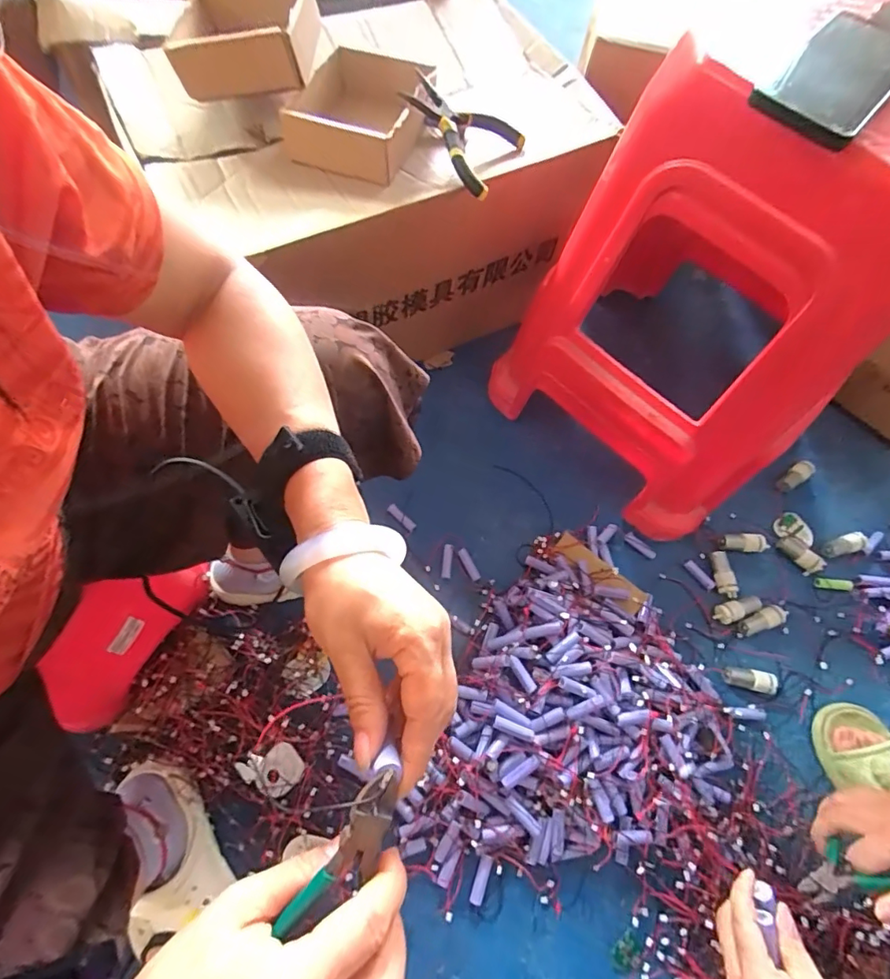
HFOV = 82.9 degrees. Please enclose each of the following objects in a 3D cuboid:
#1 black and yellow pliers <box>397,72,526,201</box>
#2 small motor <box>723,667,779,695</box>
[{"bbox_3d":[0.016,-0.420,0.594,0.137,0.027,0.113,37,68,-13],"label":"black and yellow pliers"},{"bbox_3d":[0.417,0.261,0.689,0.075,0.019,0.026,9,65,1],"label":"small motor"}]

